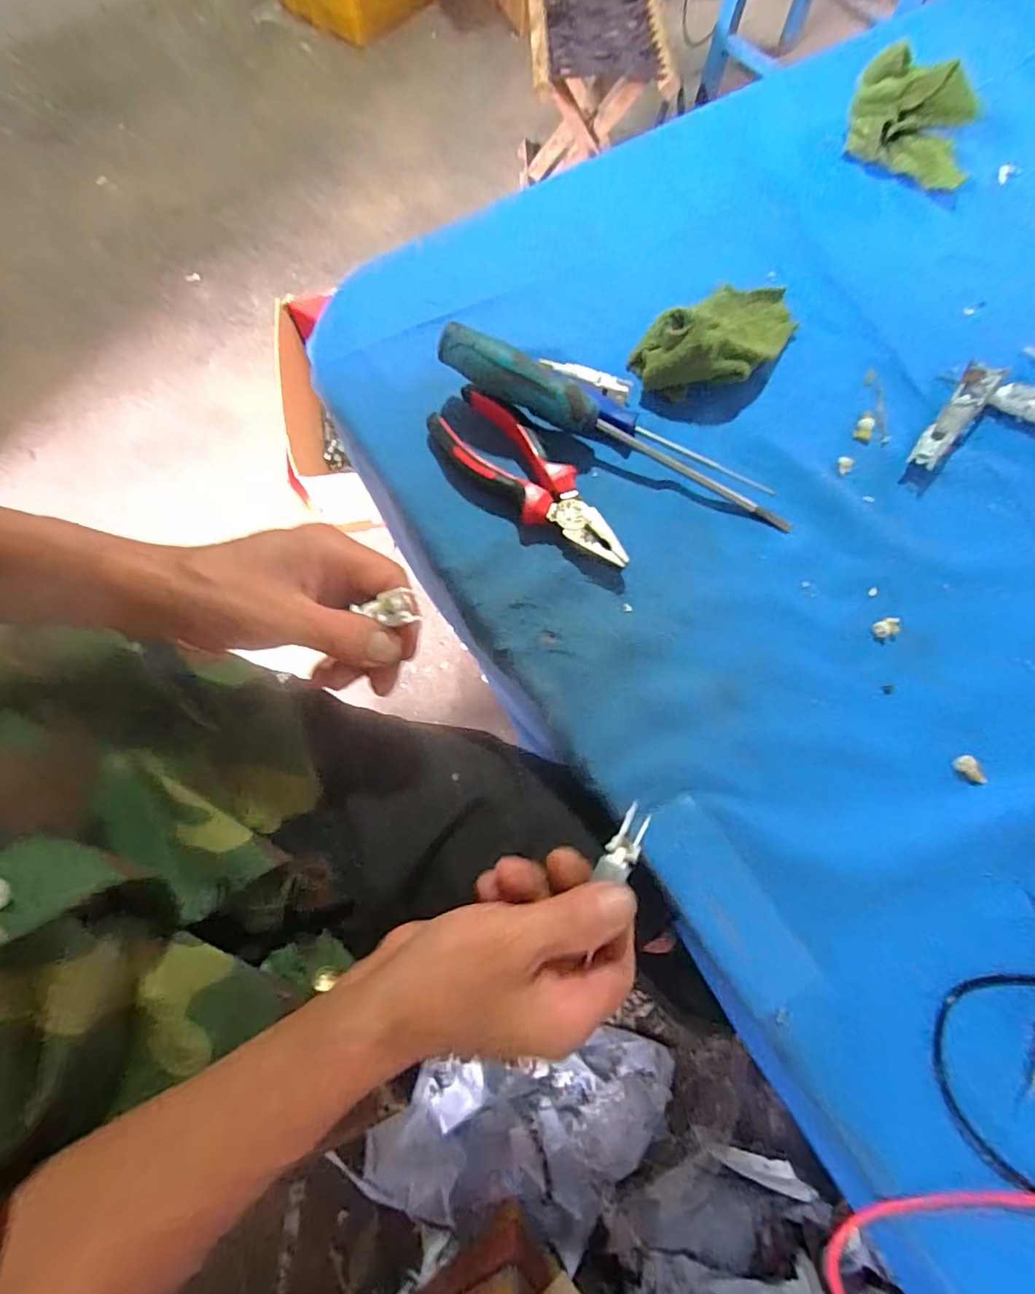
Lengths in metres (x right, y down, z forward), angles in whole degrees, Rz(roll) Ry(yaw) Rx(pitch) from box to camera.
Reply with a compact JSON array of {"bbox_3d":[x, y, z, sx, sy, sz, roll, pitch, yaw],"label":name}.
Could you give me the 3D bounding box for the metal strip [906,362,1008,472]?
[{"bbox_3d":[0.301,-0.158,0.374,0.021,0.020,0.099,39,76,9],"label":"metal strip"}]

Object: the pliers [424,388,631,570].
[{"bbox_3d":[0.006,-0.103,0.349,0.053,0.021,0.153,-39,79,-12],"label":"pliers"}]

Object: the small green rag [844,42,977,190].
[{"bbox_3d":[0.325,-0.428,0.440,0.110,0.047,0.061,27,75,5],"label":"small green rag"}]

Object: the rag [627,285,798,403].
[{"bbox_3d":[0.148,-0.224,0.377,0.131,0.040,0.069,-40,79,-12],"label":"rag"}]

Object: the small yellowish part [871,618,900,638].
[{"bbox_3d":[0.231,-0.012,0.338,0.020,0.004,0.011,-18,76,-7],"label":"small yellowish part"}]

